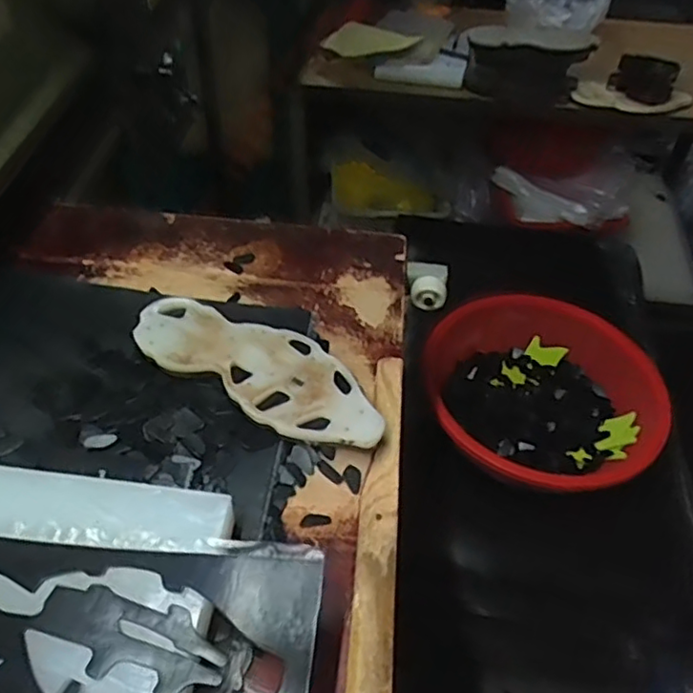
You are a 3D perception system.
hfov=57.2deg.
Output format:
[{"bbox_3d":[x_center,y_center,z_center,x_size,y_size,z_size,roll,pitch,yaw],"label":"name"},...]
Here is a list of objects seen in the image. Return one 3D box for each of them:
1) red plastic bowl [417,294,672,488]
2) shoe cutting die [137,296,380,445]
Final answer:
[{"bbox_3d":[0.320,0.082,1.093,0.358,0.144,0.369,2,47,-2],"label":"red plastic bowl"},{"bbox_3d":[-0.086,0.024,0.632,0.280,0.033,0.101,27,51,20],"label":"shoe cutting die"}]

